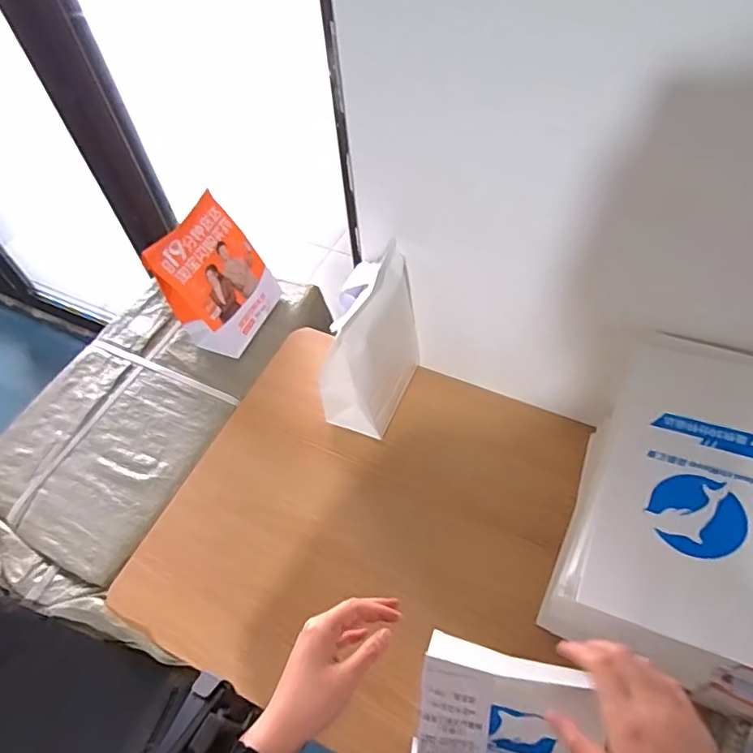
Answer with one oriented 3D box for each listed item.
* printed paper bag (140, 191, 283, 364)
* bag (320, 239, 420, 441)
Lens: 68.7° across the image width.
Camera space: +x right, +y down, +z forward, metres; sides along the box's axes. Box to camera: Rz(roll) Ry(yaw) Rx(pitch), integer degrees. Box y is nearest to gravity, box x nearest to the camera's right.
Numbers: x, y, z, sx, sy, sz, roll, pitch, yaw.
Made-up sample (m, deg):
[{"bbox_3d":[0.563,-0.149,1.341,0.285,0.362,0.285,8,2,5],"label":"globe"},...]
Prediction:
[{"bbox_3d":[-0.248,-0.150,0.865,0.100,0.205,0.155,22,61,17],"label":"printed paper bag"},{"bbox_3d":[-0.008,-0.038,0.737,0.082,0.227,0.158,21,60,17],"label":"bag"}]

